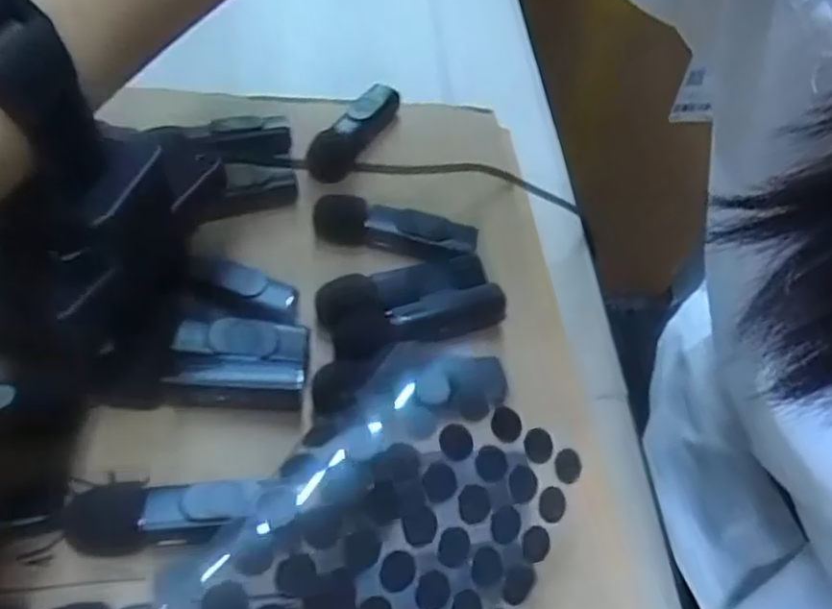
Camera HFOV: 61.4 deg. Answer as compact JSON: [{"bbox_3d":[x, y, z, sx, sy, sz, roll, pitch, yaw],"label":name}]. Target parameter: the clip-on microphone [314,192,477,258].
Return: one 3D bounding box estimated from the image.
[{"bbox_3d":[-0.009,-0.029,0.278,0.063,0.017,0.013,12,51,2],"label":"clip-on microphone"}]

